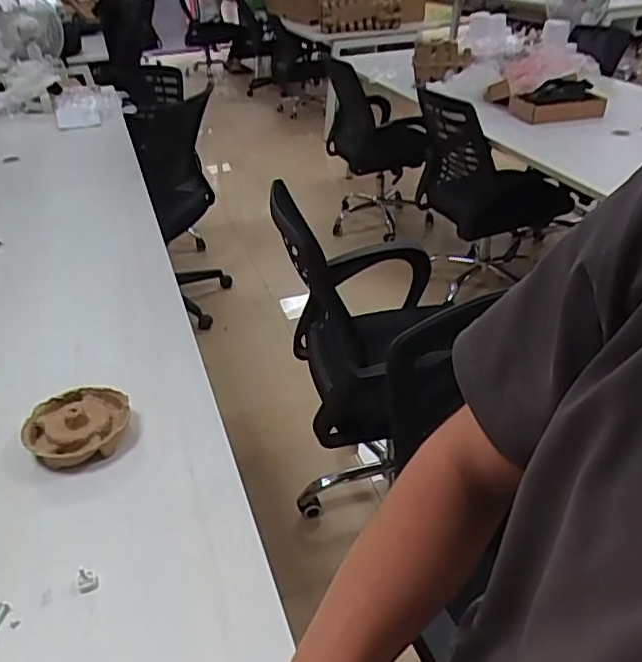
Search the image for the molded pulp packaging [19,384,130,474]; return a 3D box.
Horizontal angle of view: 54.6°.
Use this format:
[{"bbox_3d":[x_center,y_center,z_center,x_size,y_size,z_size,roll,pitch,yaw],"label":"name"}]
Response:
[{"bbox_3d":[-0.391,0.158,1.005,0.161,0.057,0.141,-9,34,-13],"label":"molded pulp packaging"}]

